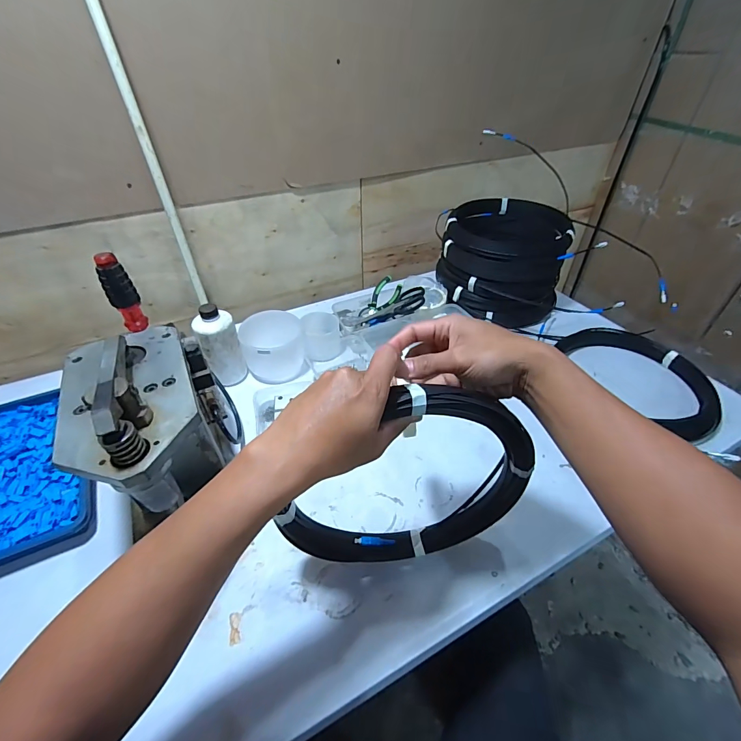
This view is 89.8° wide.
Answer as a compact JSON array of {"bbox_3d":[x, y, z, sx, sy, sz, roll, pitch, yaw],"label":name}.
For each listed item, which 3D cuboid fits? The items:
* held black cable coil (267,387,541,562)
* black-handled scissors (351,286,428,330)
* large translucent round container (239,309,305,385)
[{"bbox_3d":[0.039,0.131,0.406,0.274,0.279,0.048,-6,42,-6],"label":"held black cable coil"},{"bbox_3d":[0.042,-0.136,0.832,0.177,0.024,0.071,-19,34,28],"label":"black-handled scissors"},{"bbox_3d":[-0.194,-0.043,0.758,0.122,0.113,0.104,-13,43,-14],"label":"large translucent round container"}]

